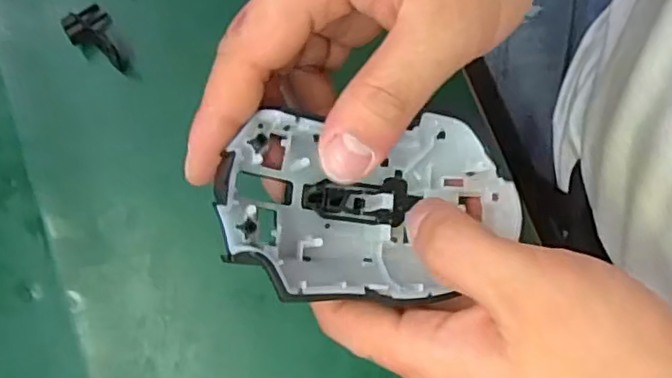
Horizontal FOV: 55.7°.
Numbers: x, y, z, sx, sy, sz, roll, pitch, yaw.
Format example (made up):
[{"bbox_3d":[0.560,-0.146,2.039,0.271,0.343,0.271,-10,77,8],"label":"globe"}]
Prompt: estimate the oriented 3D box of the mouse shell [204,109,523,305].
[{"bbox_3d":[0.015,0.007,0.246,0.113,0.042,0.066,-3,78,-2],"label":"mouse shell"}]

